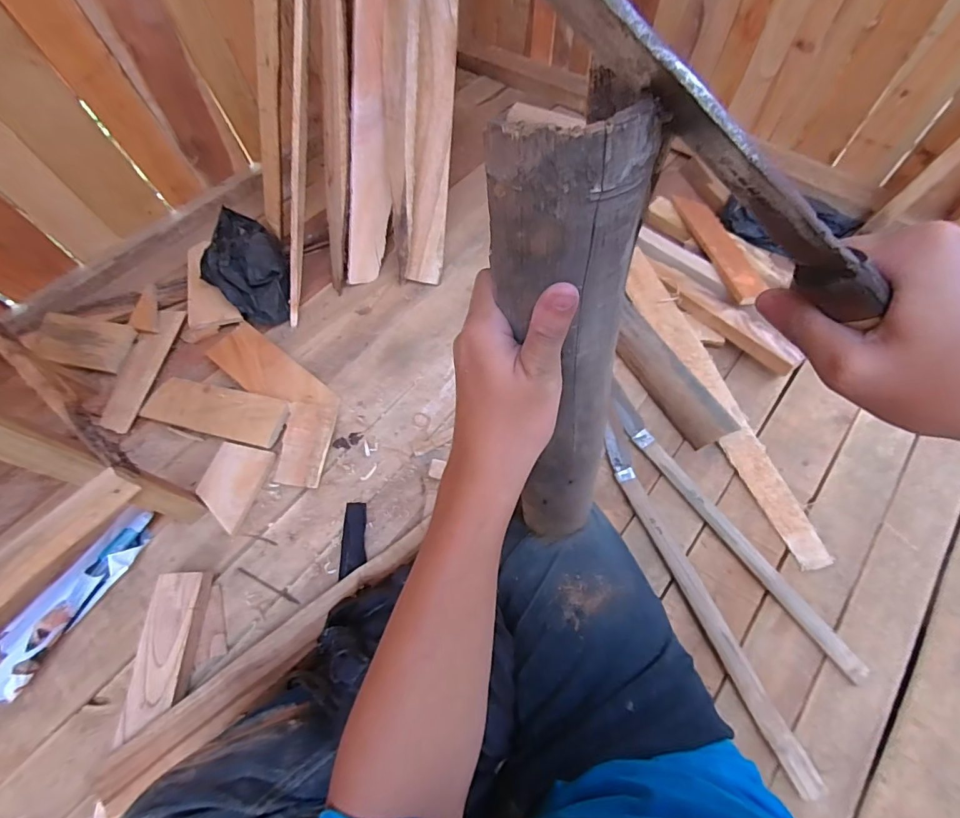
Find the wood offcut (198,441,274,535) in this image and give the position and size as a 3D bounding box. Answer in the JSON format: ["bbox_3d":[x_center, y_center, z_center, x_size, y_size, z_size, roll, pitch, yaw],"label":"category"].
[{"bbox_3d":[-0.401,0.120,0.739,0.096,0.013,0.129,14,64,7],"label":"wood offcut"}]

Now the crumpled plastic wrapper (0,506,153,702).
[{"bbox_3d":[-0.571,0.259,0.646,0.072,0.047,0.264,23,65,11],"label":"crumpled plastic wrapper"}]

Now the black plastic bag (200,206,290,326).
[{"bbox_3d":[-0.454,-0.277,0.899,0.151,0.062,0.251,-26,65,-13],"label":"black plastic bag"}]

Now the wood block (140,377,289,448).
[{"bbox_3d":[-0.455,-0.003,0.786,0.256,0.027,0.084,14,63,7],"label":"wood block"}]

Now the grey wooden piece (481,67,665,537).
[{"bbox_3d":[0.064,0.008,0.336,0.073,0.430,0.024,-9,55,4],"label":"grey wooden piece"}]

